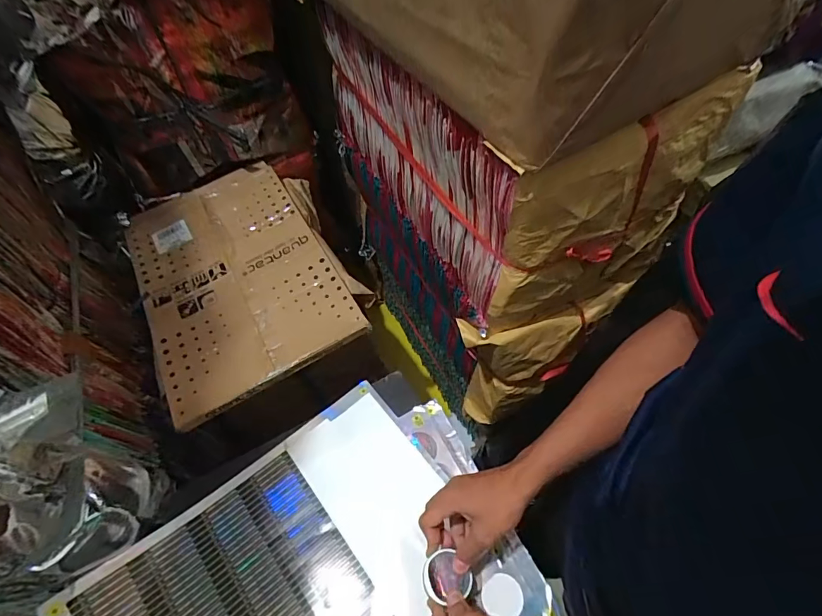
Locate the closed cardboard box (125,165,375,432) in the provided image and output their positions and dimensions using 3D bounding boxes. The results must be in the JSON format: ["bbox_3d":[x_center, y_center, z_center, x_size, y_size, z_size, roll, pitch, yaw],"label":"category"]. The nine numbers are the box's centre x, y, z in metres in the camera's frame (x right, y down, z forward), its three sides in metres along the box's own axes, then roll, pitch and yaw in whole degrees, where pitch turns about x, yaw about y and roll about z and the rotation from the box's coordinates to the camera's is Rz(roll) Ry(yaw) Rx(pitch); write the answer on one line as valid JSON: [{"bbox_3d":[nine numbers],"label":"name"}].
[{"bbox_3d":[-0.343,-0.079,0.819,0.330,0.032,0.529,-28,57,-14],"label":"closed cardboard box"}]

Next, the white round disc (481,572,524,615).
[{"bbox_3d":[0.112,0.353,0.531,0.048,0.007,0.047,-2,55,3],"label":"white round disc"}]

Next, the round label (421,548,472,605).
[{"bbox_3d":[0.040,0.307,0.497,0.052,0.010,0.049,-20,56,-9],"label":"round label"}]

